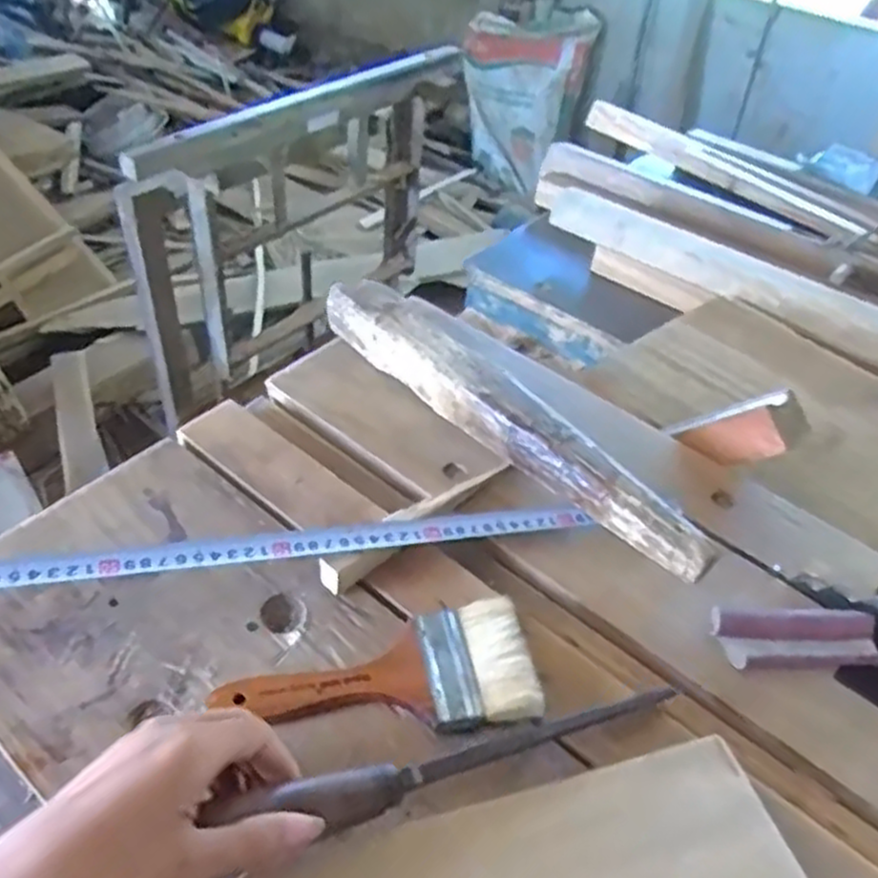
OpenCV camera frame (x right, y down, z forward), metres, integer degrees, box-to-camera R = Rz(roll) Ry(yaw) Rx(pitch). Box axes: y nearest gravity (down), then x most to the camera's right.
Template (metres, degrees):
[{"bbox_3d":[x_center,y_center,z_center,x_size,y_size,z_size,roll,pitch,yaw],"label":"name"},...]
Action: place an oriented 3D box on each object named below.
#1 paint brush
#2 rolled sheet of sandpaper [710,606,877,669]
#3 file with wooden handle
[{"bbox_3d":[-0.032,0.137,0.447,0.174,0.015,0.075,-3,44,-10],"label":"paint brush"},{"bbox_3d":[0.229,0.127,0.484,0.109,0.011,0.037,4,44,-3],"label":"rolled sheet of sandpaper"},{"bbox_3d":[0.014,0.166,0.403,0.256,0.024,0.026,-6,44,-26],"label":"file with wooden handle"}]

